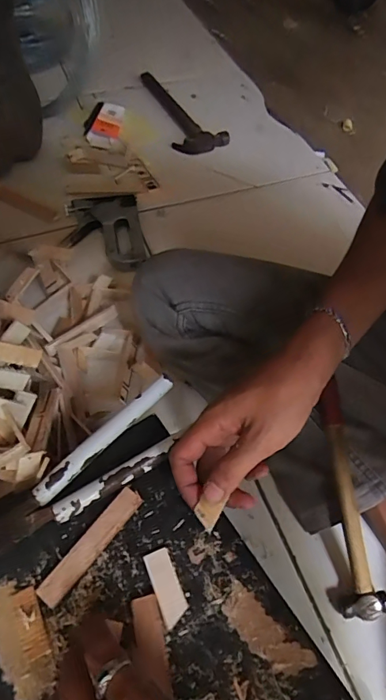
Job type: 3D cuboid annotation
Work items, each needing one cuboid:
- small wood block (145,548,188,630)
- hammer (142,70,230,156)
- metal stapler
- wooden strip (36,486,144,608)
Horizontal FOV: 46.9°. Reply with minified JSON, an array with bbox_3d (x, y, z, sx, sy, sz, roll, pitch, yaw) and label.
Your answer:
[{"bbox_3d":[-0.020,0.178,0.337,0.020,0.004,0.050,-18,60,-14],"label":"small wood block"},{"bbox_3d":[-0.029,-0.496,0.909,0.114,0.030,0.253,-28,75,-19],"label":"hammer"},{"bbox_3d":[-0.139,-0.186,0.699,0.120,0.022,0.159,-11,58,-9],"label":"metal stapler"},{"bbox_3d":[-0.078,0.150,0.346,0.019,0.005,0.098,40,63,6],"label":"wooden strip"}]

